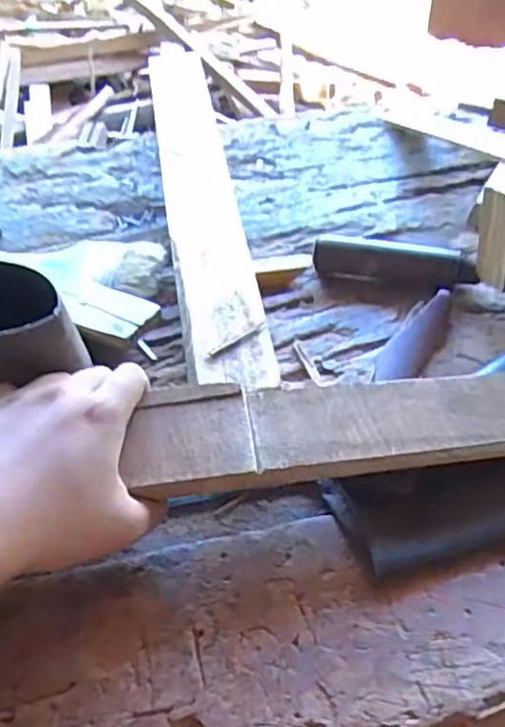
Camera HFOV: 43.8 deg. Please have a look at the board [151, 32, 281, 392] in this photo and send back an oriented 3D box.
[{"bbox_3d":[-0.048,-0.162,0.548,0.060,0.011,0.474,-8,50,-6],"label":"board"}]

